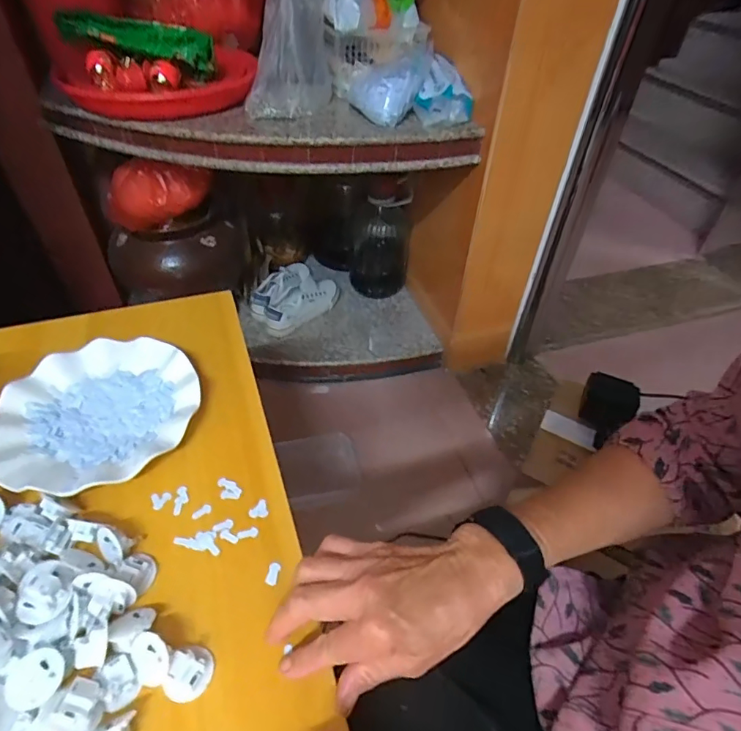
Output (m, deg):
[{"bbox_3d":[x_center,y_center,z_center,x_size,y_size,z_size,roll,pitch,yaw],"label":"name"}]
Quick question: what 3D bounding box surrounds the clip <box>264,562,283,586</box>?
[{"bbox_3d":[-0.077,0.164,0.382,0.010,0.004,0.017,11,46,7],"label":"clip"}]

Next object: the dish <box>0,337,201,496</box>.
[{"bbox_3d":[-0.263,0.042,0.472,0.178,0.021,0.178,2,45,-2],"label":"dish"}]

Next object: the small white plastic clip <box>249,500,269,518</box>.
[{"bbox_3d":[-0.098,0.124,0.418,0.016,0.004,0.017,-13,47,-16],"label":"small white plastic clip"}]

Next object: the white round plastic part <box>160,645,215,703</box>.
[{"bbox_3d":[-0.122,0.206,0.324,0.027,0.016,0.032,15,46,11],"label":"white round plastic part"}]

